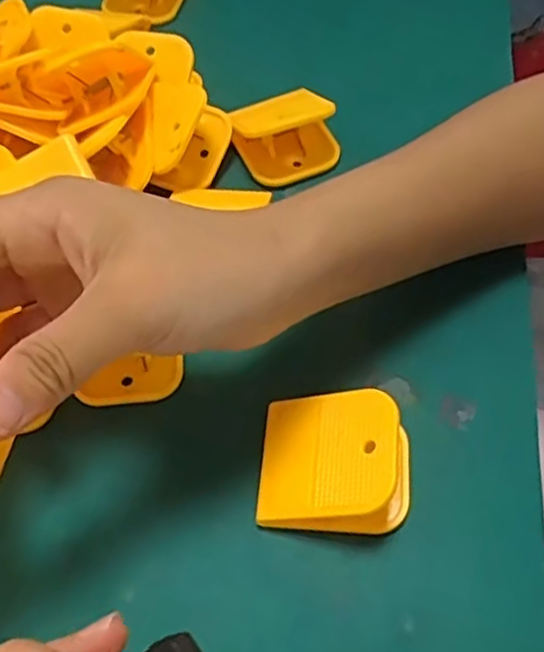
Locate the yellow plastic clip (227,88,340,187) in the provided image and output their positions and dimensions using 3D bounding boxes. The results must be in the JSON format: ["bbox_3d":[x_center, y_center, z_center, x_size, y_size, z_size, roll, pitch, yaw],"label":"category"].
[{"bbox_3d":[0.007,-0.095,0.336,0.051,0.038,0.032,-4,61,1],"label":"yellow plastic clip"}]

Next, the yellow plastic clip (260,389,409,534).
[{"bbox_3d":[0.024,0.050,0.255,0.054,0.027,0.050,5,61,6],"label":"yellow plastic clip"}]

